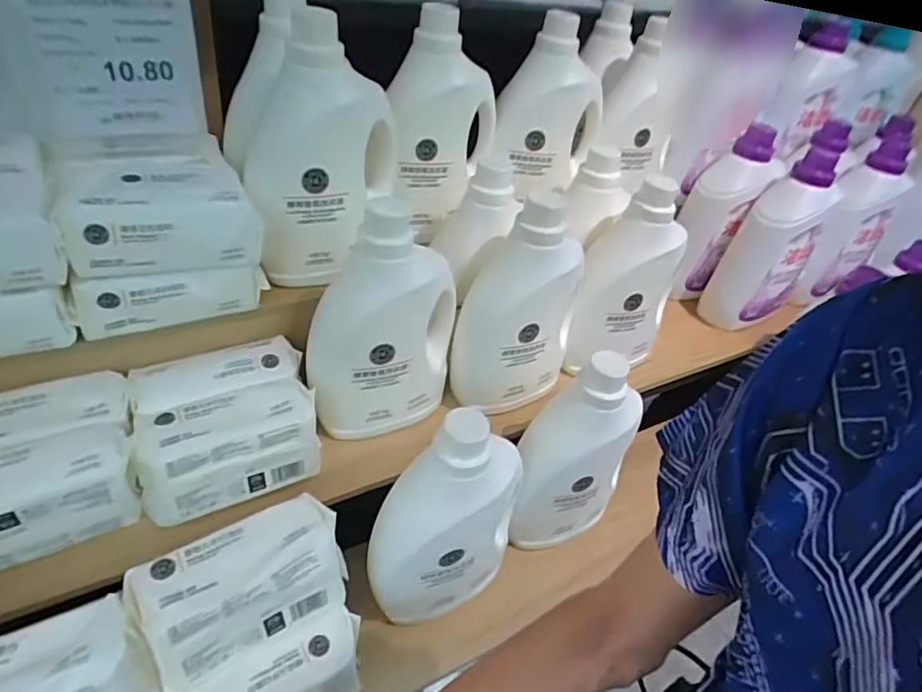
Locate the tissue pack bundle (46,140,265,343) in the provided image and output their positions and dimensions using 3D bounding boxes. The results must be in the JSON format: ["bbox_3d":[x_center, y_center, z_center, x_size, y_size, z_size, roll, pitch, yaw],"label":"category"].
[{"bbox_3d":[-0.348,-0.140,0.667,0.194,0.143,0.193,-12,45,-26],"label":"tissue pack bundle"}]

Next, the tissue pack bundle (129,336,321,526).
[{"bbox_3d":[-0.279,0.087,0.683,0.192,0.095,0.157,-14,46,-27],"label":"tissue pack bundle"}]

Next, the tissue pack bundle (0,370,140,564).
[{"bbox_3d":[-0.448,0.126,0.598,0.201,0.093,0.156,-17,48,-30],"label":"tissue pack bundle"}]

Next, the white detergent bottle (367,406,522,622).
[{"bbox_3d":[-0.018,0.200,0.647,0.177,0.294,0.082,-20,49,-32],"label":"white detergent bottle"}]

